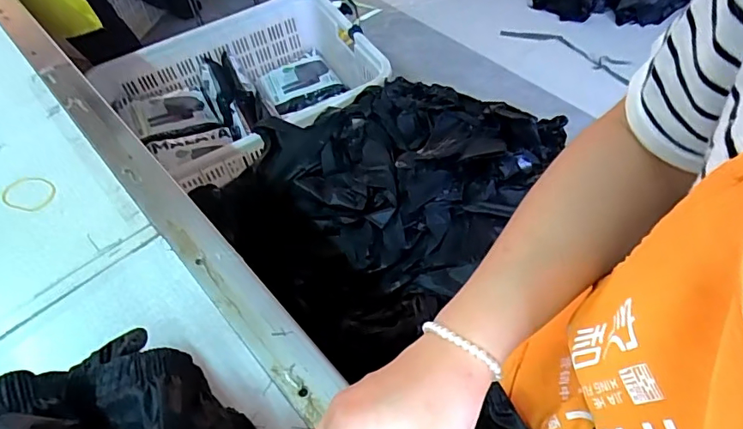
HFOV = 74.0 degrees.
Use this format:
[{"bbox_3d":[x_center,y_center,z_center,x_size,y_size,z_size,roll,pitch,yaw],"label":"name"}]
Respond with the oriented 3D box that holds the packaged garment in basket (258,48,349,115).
[{"bbox_3d":[-0.243,-0.443,1.659,0.256,0.045,0.231,-25,56,-12],"label":"packaged garment in basket"}]

